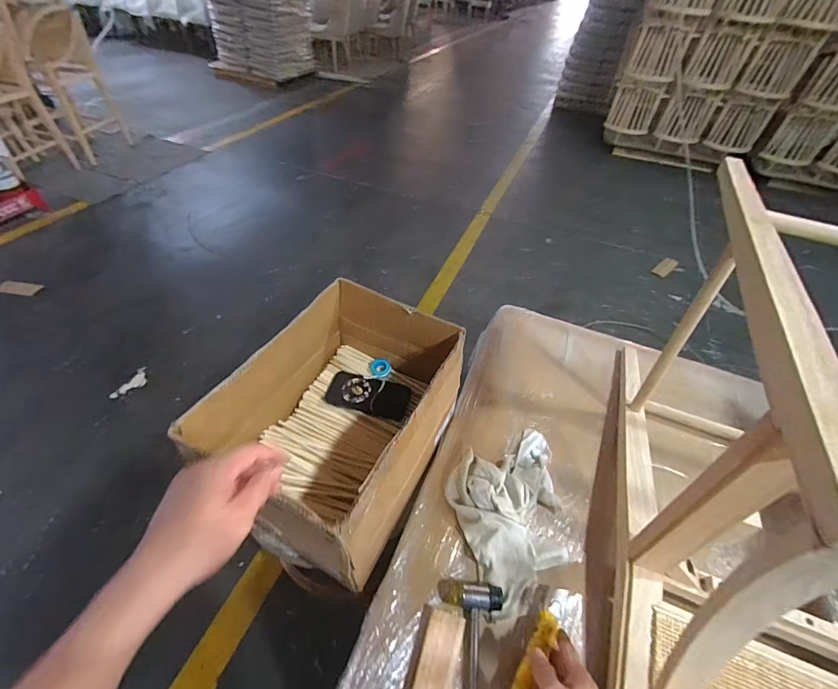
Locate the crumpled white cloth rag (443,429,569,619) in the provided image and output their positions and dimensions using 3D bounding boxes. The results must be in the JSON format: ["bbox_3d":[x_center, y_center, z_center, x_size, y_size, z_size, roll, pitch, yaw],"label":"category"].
[{"bbox_3d":[0.178,0.294,0.691,0.219,0.055,0.276,-11,49,-14],"label":"crumpled white cloth rag"}]

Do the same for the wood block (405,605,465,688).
[{"bbox_3d":[0.016,0.463,0.538,0.061,0.031,0.162,15,47,9],"label":"wood block"}]

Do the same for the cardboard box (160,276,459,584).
[{"bbox_3d":[-0.133,0.132,0.701,0.311,0.248,0.402,23,49,16],"label":"cardboard box"}]

